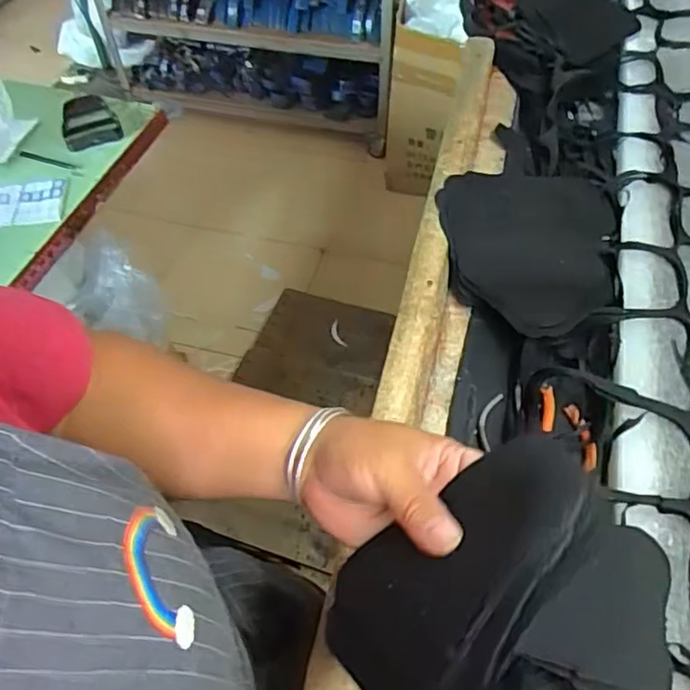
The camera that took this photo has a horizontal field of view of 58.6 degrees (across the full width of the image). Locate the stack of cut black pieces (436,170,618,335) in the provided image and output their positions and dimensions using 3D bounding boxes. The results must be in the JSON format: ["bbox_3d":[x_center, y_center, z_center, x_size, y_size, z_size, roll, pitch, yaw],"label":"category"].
[{"bbox_3d":[0.204,-0.108,0.655,0.192,0.024,0.240,-2,52,4],"label":"stack of cut black pieces"}]

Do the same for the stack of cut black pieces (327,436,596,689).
[{"bbox_3d":[0.053,0.110,0.302,0.151,0.026,0.113,-53,25,-2],"label":"stack of cut black pieces"}]

